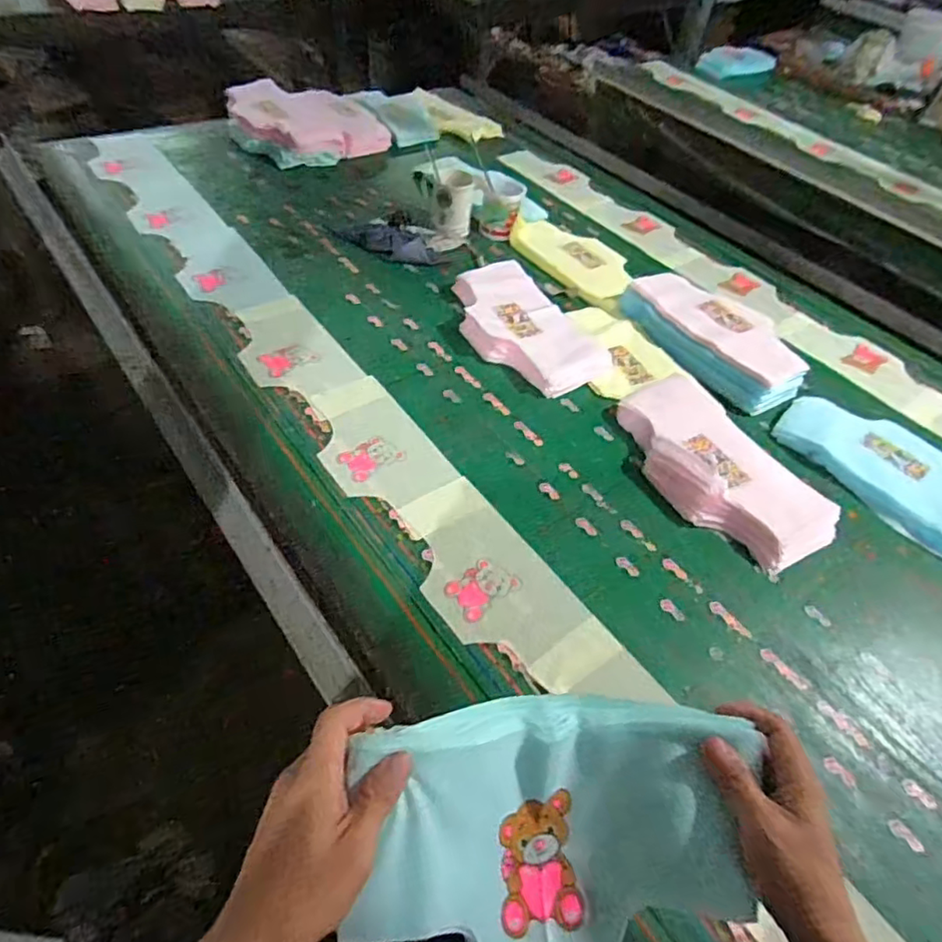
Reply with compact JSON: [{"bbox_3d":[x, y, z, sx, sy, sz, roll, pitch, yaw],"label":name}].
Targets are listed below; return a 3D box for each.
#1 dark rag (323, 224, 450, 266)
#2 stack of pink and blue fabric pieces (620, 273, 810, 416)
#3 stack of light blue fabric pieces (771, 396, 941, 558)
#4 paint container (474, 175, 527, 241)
[{"bbox_3d":[-0.168,-0.463,1.232,0.246,0.022,0.094,19,49,10],"label":"dark rag"},{"bbox_3d":[0.436,-0.243,1.099,0.175,0.074,0.337,-26,57,-26],"label":"stack of pink and blue fabric pieces"},{"bbox_3d":[0.656,-0.003,0.951,0.185,0.036,0.346,-26,56,-26],"label":"stack of light blue fabric pieces"},{"bbox_3d":[0.058,-0.552,1.296,0.097,0.108,0.091,12,48,4],"label":"paint container"}]

